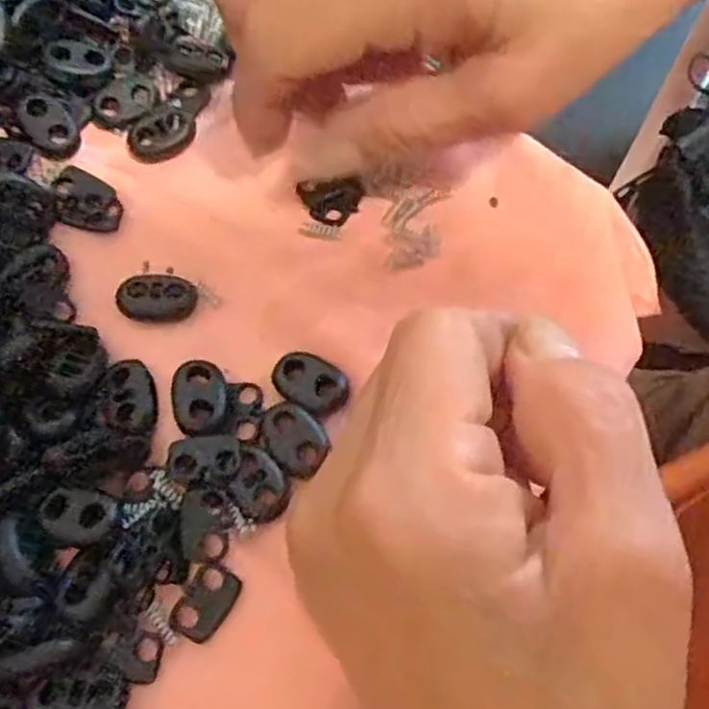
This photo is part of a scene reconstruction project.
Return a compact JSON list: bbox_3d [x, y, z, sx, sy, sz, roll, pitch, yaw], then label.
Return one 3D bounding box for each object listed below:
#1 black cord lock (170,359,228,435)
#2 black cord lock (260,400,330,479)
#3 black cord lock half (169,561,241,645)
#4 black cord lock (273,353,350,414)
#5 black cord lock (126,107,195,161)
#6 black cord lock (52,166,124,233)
[{"bbox_3d":[-0.042,0.011,0.201,0.015,0.004,0.020,-12,68,-8],"label":"black cord lock"},{"bbox_3d":[-0.016,0.022,0.198,0.015,0.004,0.021,-40,74,-18],"label":"black cord lock"},{"bbox_3d":[-0.036,0.061,0.182,0.011,0.004,0.018,31,68,10],"label":"black cord lock half"},{"bbox_3d":[-0.012,0.007,0.204,0.021,0.004,0.015,29,68,9],"label":"black cord lock"},{"bbox_3d":[-0.061,-0.070,0.236,0.023,0.007,0.013,-36,73,-17],"label":"black cord lock"},{"bbox_3d":[-0.081,-0.046,0.225,0.021,0.004,0.017,25,69,-12],"label":"black cord lock"}]

